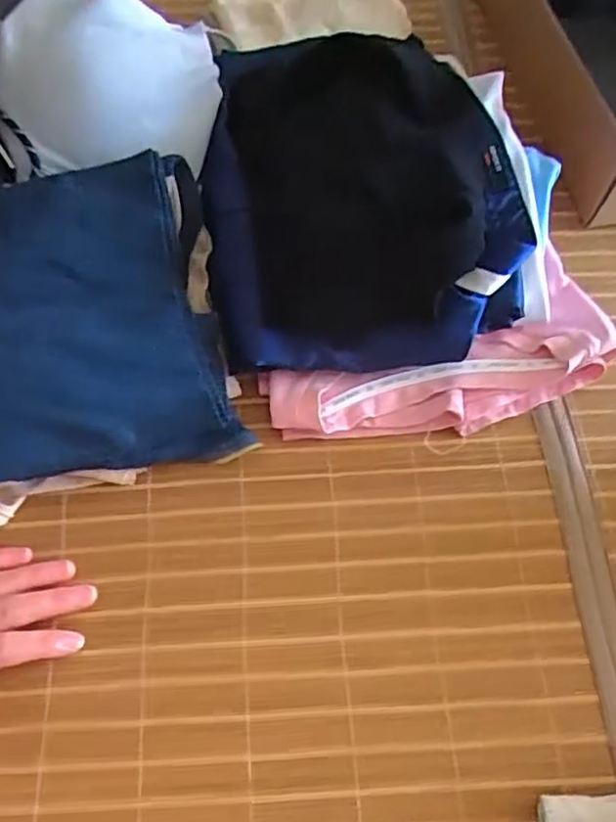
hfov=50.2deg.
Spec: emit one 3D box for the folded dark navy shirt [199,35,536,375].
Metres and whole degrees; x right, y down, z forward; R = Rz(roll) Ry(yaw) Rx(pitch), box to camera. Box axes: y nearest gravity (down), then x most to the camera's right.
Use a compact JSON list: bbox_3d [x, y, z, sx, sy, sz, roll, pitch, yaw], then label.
[{"bbox_3d":[0.028,-0.163,0.469,0.214,0.046,0.267,-12,80,15],"label":"folded dark navy shirt"}]

